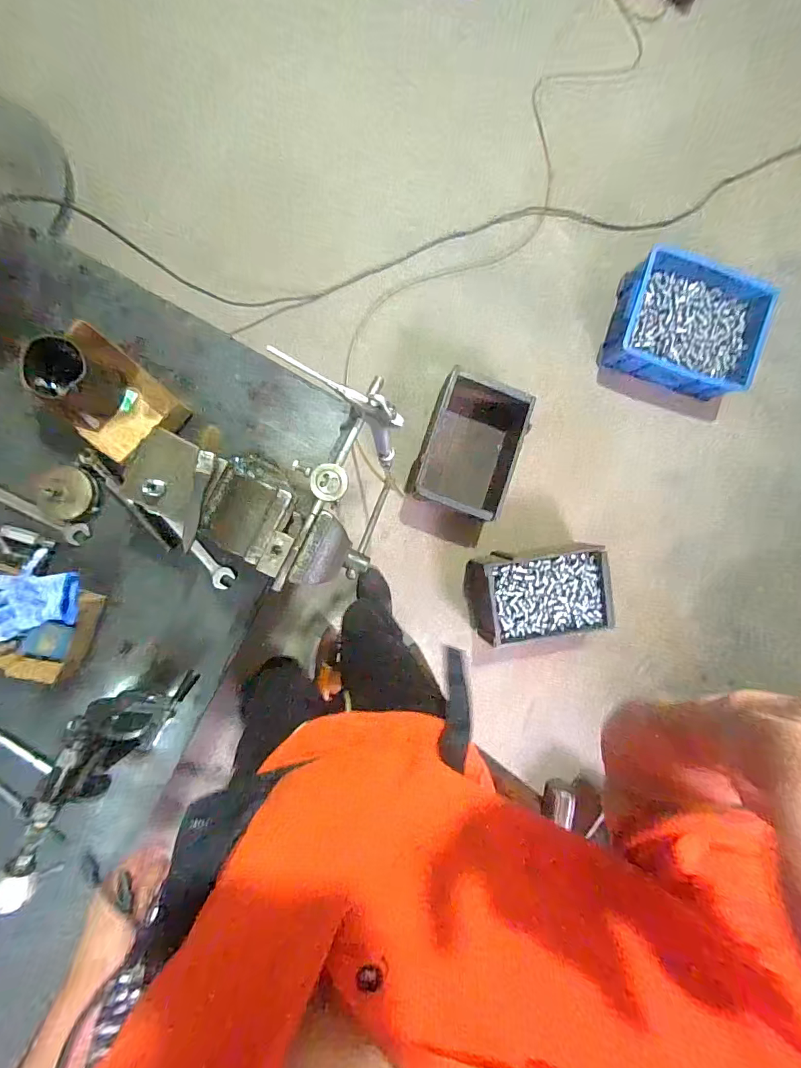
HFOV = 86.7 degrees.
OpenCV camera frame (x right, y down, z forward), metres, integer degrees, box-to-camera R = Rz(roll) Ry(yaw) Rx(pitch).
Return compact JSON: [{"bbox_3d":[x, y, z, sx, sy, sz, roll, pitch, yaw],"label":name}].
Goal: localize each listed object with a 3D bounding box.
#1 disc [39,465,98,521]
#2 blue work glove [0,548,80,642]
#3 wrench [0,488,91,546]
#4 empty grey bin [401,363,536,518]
[{"bbox_3d":[-0.473,-0.058,0.602,0.069,0.027,0.074,0,92,-6],"label":"disc"},{"bbox_3d":[-0.517,0.084,0.577,0.171,0.050,0.106,-15,94,-5],"label":"blue work glove"},{"bbox_3d":[-0.533,-0.036,0.608,0.166,0.013,0.037,28,89,-6],"label":"wrench"},{"bbox_3d":[0.193,-0.240,1.196,0.261,0.141,0.357,18,90,-6],"label":"empty grey bin"}]

